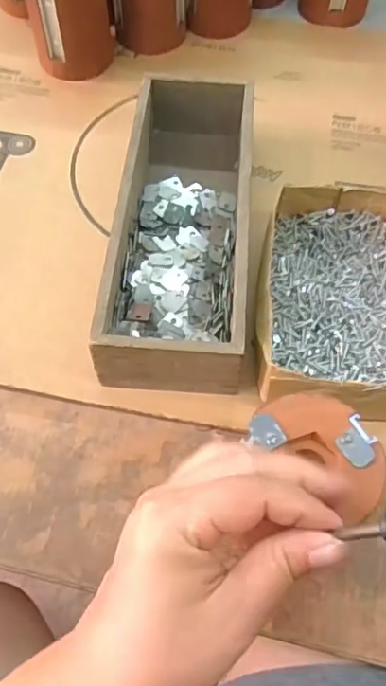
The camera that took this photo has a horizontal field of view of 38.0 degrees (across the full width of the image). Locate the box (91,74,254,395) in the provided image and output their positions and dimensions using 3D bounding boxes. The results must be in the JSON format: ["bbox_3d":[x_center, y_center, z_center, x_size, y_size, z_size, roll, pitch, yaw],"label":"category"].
[{"bbox_3d":[-0.006,-0.101,0.453,0.102,0.063,0.286,4,60,0],"label":"box"}]

